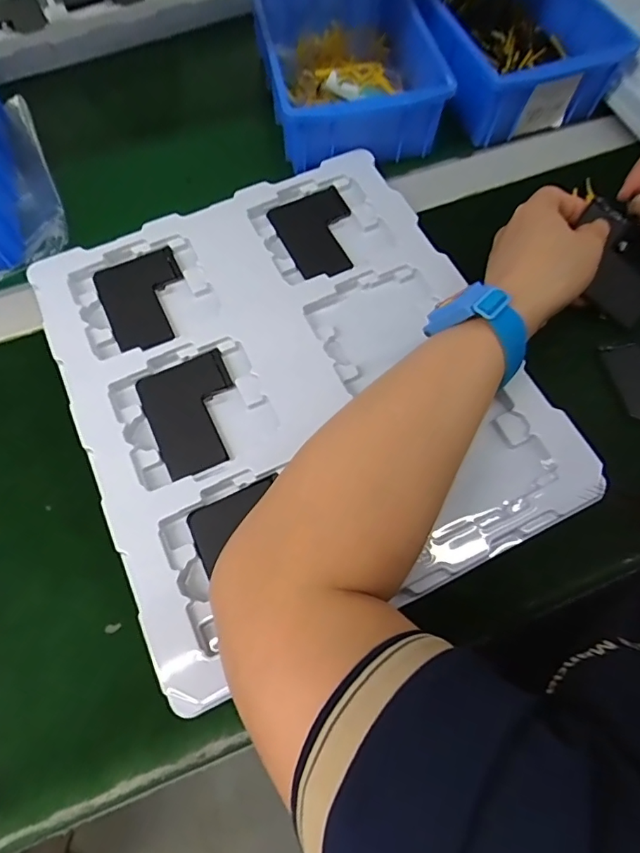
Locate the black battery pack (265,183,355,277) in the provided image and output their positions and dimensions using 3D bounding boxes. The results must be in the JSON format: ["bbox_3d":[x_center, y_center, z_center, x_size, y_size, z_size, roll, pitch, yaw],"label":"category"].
[{"bbox_3d":[0.001,-0.152,0.384,0.062,0.010,0.084,-25,72,-8],"label":"black battery pack"}]

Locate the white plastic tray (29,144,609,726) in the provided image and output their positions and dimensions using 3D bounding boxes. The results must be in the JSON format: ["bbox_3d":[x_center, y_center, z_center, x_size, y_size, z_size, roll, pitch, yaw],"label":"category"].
[{"bbox_3d":[-0.018,-0.043,0.328,0.279,0.016,0.329,-26,72,-8],"label":"white plastic tray"}]

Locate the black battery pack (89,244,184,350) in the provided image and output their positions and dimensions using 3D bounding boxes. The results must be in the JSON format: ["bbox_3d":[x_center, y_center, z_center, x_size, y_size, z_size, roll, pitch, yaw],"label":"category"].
[{"bbox_3d":[-0.126,-0.093,0.359,0.061,0.007,0.081,-25,72,-8],"label":"black battery pack"}]

